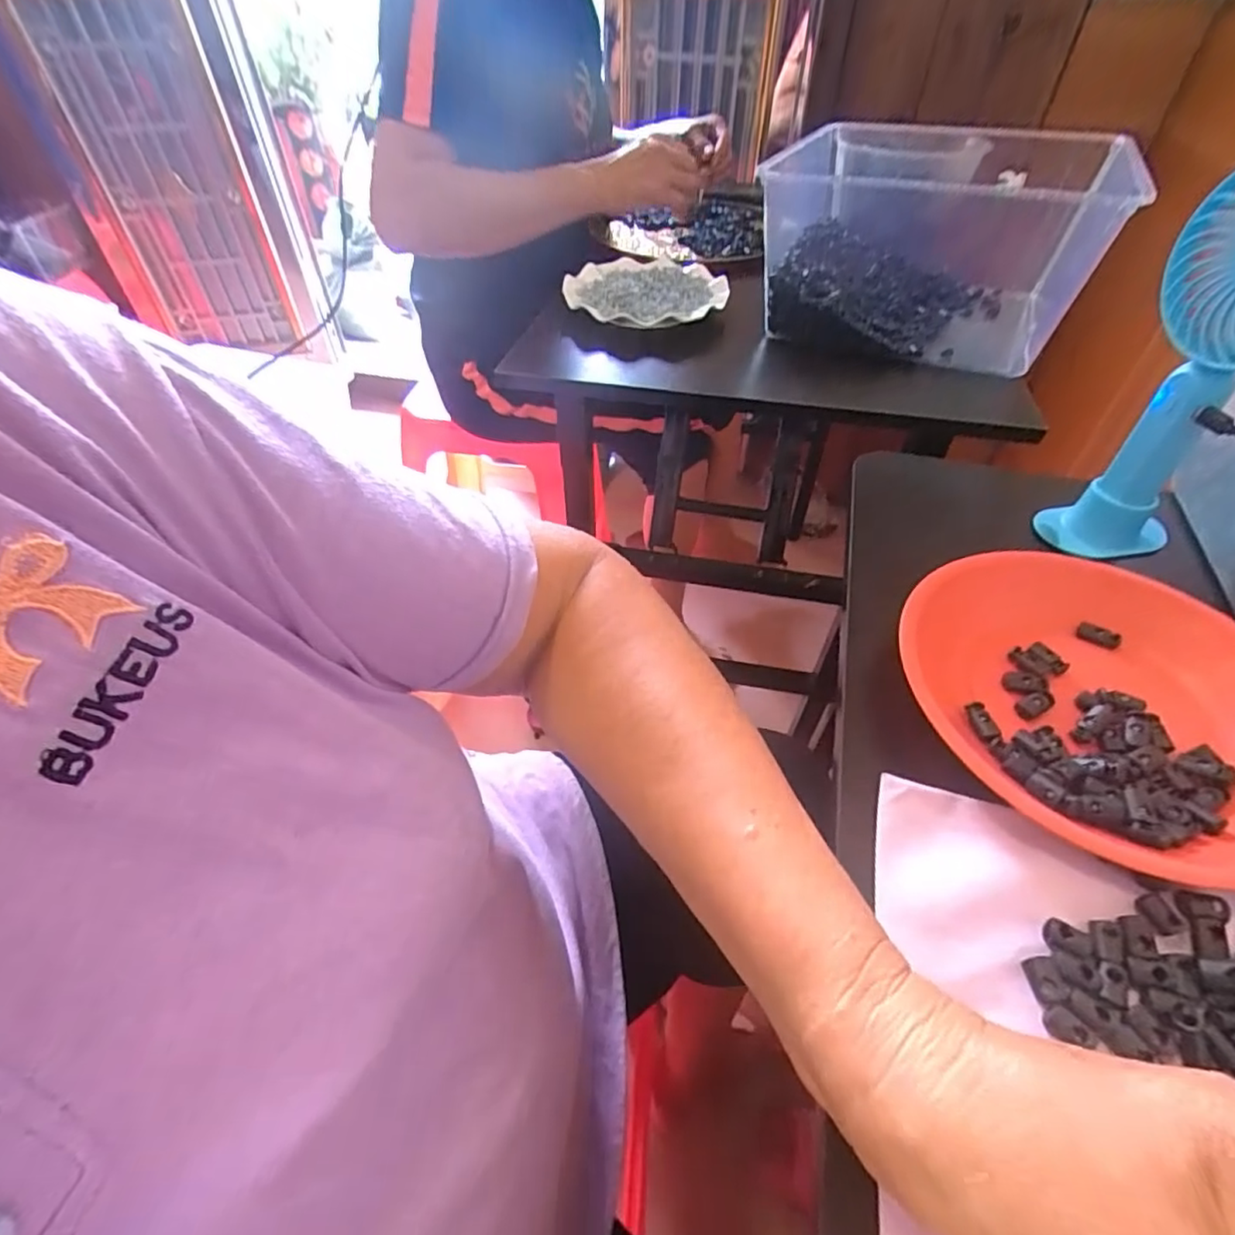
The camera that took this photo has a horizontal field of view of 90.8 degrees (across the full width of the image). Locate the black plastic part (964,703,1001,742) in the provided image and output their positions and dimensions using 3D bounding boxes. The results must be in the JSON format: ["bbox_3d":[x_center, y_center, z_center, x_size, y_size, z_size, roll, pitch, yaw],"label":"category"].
[{"bbox_3d":[0.187,0.053,0.311,0.008,0.005,0.022,-5,45,1],"label":"black plastic part"}]

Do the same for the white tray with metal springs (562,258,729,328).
[{"bbox_3d":[0.032,-0.384,0.699,0.180,0.026,0.187,1,46,2],"label":"white tray with metal springs"}]

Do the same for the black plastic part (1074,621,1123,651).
[{"bbox_3d":[0.281,0.011,0.356,0.022,0.004,0.012,34,96,27],"label":"black plastic part"}]

